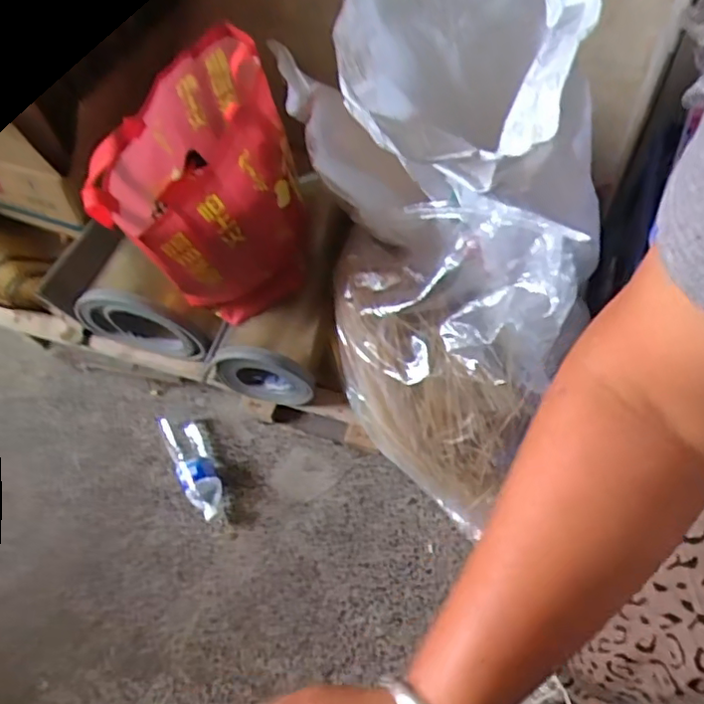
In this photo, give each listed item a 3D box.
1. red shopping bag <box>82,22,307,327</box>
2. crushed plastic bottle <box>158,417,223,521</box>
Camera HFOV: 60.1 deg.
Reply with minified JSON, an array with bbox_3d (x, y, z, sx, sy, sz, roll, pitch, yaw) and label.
[{"bbox_3d":[-0.222,-0.234,0.962,0.261,0.352,0.325,-14,59,-4],"label":"red shopping bag"},{"bbox_3d":[-0.299,0.215,1.161,0.081,0.051,0.221,-23,60,-9],"label":"crushed plastic bottle"}]

